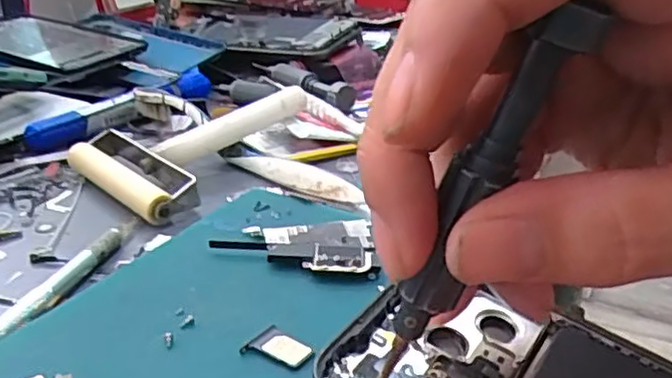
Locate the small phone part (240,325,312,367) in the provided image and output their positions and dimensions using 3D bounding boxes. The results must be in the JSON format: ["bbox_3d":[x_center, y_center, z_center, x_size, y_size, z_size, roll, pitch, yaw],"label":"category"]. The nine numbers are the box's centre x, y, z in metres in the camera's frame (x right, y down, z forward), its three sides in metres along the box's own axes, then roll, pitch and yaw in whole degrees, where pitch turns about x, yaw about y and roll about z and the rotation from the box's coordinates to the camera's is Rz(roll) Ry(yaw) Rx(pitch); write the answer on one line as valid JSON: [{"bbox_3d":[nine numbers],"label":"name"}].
[{"bbox_3d":[-0.017,0.046,0.199,0.018,0.004,0.013,16,31,29],"label":"small phone part"}]

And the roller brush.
[{"bbox_3d":[-0.068,-0.029,0.360,0.120,0.027,0.087,-20,31,-40],"label":"roller brush"}]

